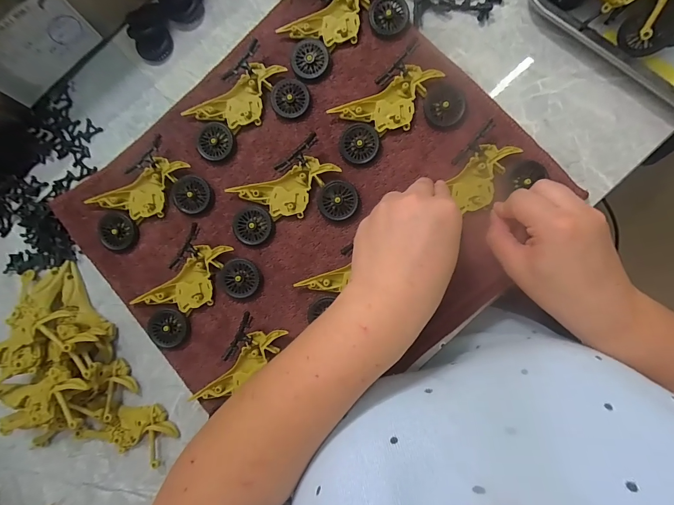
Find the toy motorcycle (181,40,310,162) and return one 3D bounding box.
[{"bbox_3d":[-0.091,-0.143,0.328,0.113,0.021,0.074,-31,84,3],"label":"toy motorcycle"}]

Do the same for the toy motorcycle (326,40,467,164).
[{"bbox_3d":[0.053,-0.129,0.308,0.114,0.014,0.074,-35,84,2],"label":"toy motorcycle"}]

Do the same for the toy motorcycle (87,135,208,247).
[{"bbox_3d":[-0.187,-0.057,0.330,0.113,0.020,0.074,-26,84,3],"label":"toy motorcycle"}]

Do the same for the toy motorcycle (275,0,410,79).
[{"bbox_3d":[0.004,-0.222,0.324,0.116,0.020,0.069,-28,84,3],"label":"toy motorcycle"}]

